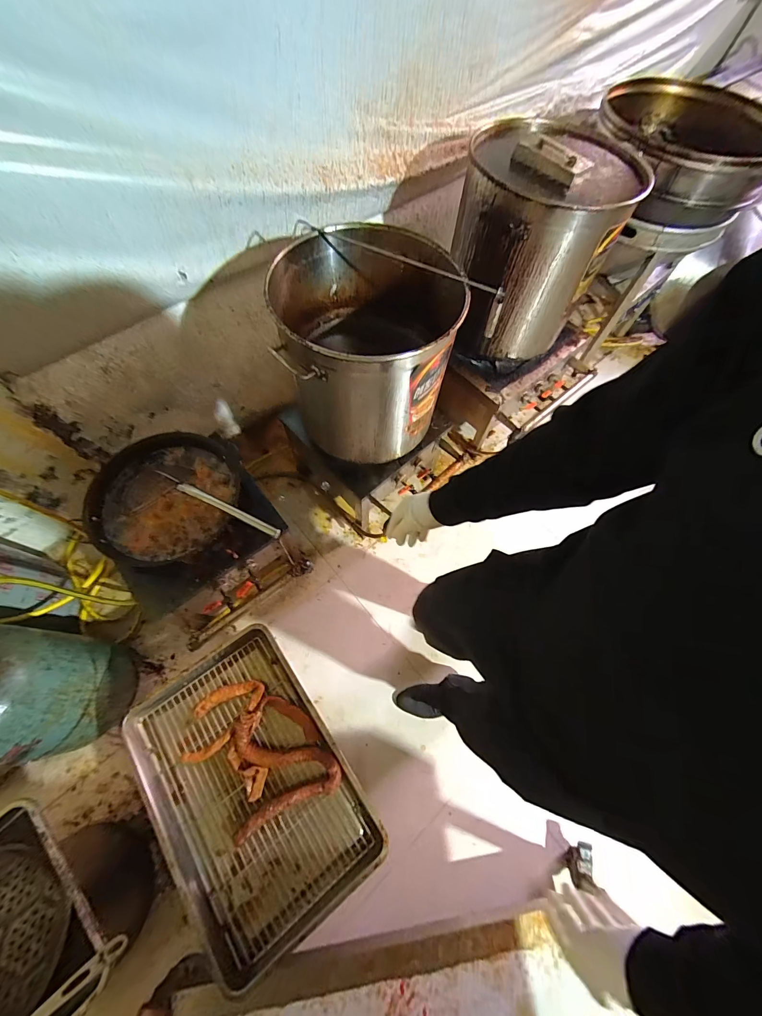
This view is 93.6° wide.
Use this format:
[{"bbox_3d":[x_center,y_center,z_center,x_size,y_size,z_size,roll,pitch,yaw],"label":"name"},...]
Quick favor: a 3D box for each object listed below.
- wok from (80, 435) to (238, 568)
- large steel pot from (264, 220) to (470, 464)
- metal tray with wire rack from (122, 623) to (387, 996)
[{"bbox_3d":[-0.595,-0.040,0.963,0.366,0.088,0.370,1,63,-2],"label":"wok"},{"bbox_3d":[-0.041,-0.429,0.993,0.430,0.411,0.453,1,63,-2],"label":"large steel pot"},{"bbox_3d":[-0.304,0.633,0.831,0.396,0.047,0.597,-33,69,-17],"label":"metal tray with wire rack"}]

